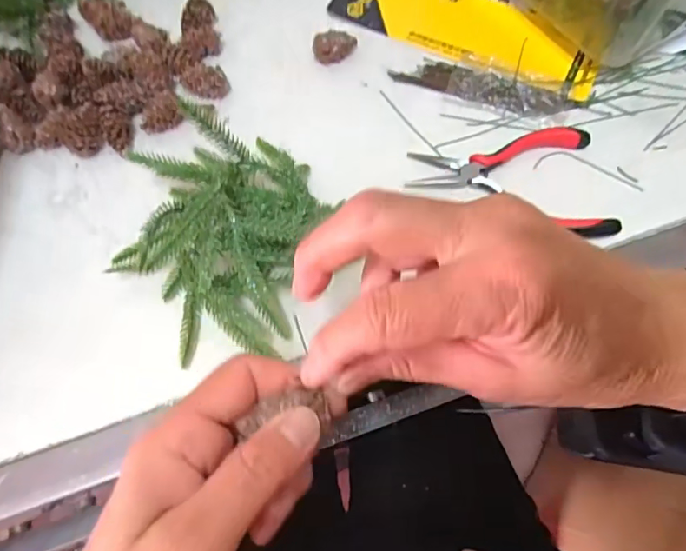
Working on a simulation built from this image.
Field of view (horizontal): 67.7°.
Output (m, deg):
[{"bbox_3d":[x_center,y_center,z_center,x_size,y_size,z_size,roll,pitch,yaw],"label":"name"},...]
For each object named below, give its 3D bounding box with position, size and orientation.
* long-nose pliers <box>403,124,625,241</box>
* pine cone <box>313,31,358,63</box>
[{"bbox_3d":[0.113,-0.062,0.352,0.130,0.013,0.084,-3,67,0],"label":"long-nose pliers"},{"bbox_3d":[-0.005,-0.181,0.404,0.035,0.019,0.018,-23,69,-9],"label":"pine cone"}]

